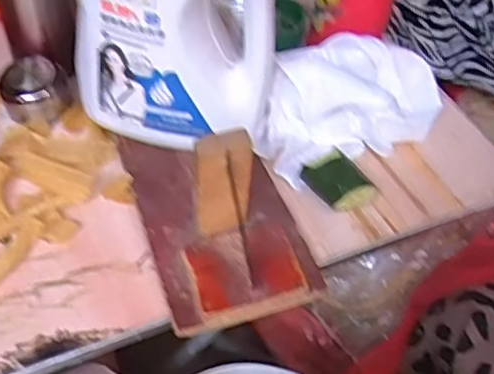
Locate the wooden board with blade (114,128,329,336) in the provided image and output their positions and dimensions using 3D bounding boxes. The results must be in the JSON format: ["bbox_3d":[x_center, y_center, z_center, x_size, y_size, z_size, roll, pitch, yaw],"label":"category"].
[{"bbox_3d":[-0.022,-0.007,0.462,0.117,0.099,0.196,-12,50,-17],"label":"wooden board with blade"}]

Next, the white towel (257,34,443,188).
[{"bbox_3d":[0.089,-0.082,0.564,0.179,0.070,0.110,-18,52,-22],"label":"white towel"}]

